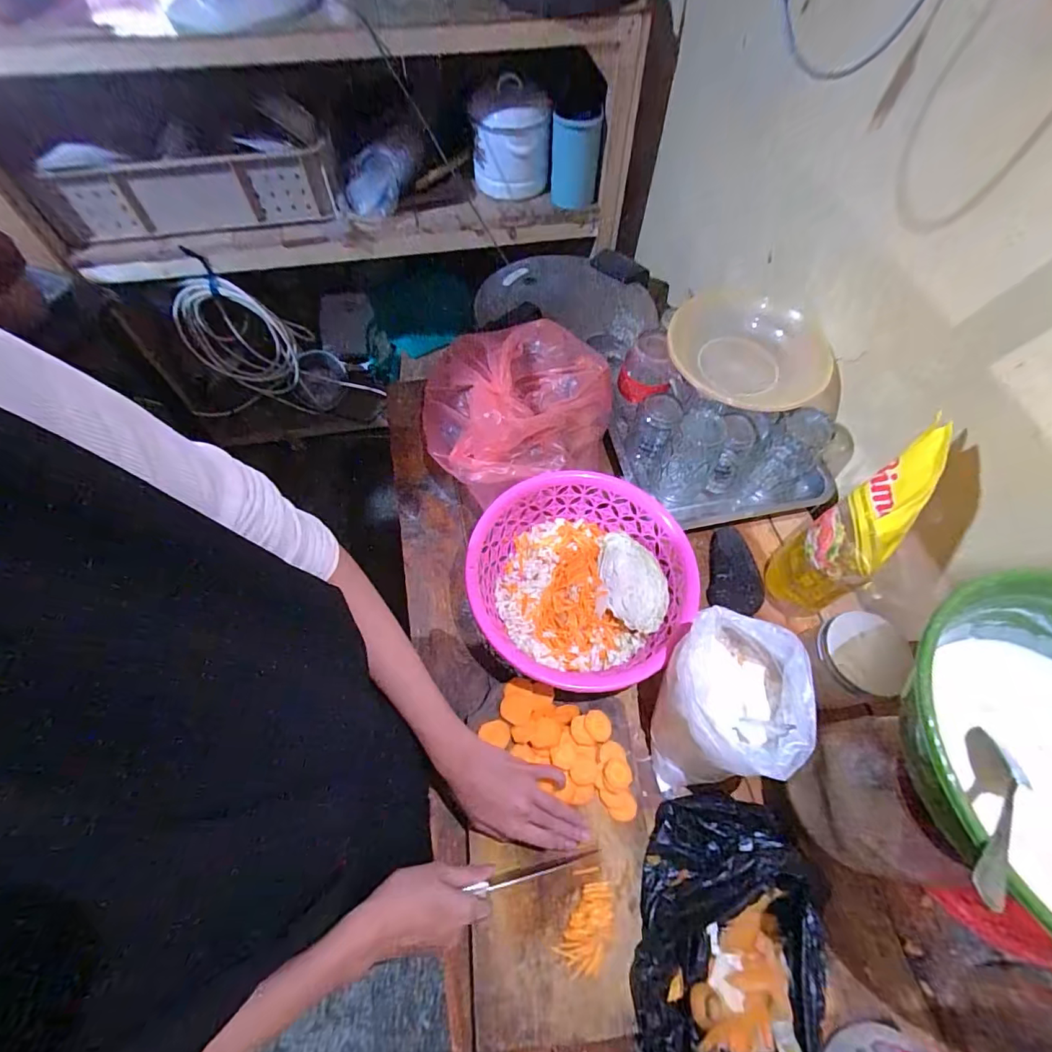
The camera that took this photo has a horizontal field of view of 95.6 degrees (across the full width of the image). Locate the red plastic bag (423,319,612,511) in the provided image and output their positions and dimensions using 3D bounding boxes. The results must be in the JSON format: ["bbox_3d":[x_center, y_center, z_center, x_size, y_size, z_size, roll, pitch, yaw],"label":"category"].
[{"bbox_3d":[-0.015,-0.180,0.669,0.266,0.116,0.279,1,61,-1],"label":"red plastic bag"}]

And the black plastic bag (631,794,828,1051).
[{"bbox_3d":[0.185,0.382,0.416,0.156,0.062,0.252,14,62,6],"label":"black plastic bag"}]

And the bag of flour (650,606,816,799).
[{"bbox_3d":[0.193,0.178,0.469,0.105,0.144,0.149,10,61,4],"label":"bag of flour"}]

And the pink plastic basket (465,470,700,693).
[{"bbox_3d":[0.065,0.063,0.576,0.246,0.087,0.250,1,61,-1],"label":"pink plastic basket"}]

